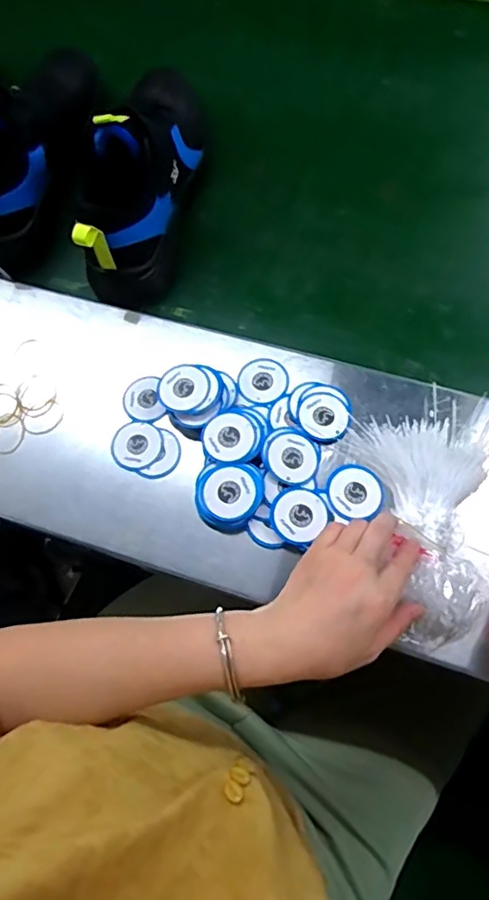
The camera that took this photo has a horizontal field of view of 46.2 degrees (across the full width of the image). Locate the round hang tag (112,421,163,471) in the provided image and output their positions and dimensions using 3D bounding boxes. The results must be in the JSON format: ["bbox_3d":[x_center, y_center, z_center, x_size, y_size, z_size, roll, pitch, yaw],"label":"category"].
[{"bbox_3d":[-0.100,-0.005,0.531,0.046,0.004,0.046,-3,69,7],"label":"round hang tag"}]

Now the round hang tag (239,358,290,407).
[{"bbox_3d":[0.018,-0.065,0.545,0.046,0.004,0.051,-25,68,-2],"label":"round hang tag"}]

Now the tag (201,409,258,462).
[{"bbox_3d":[-0.013,-0.012,0.510,0.048,0.006,0.048,-2,69,4],"label":"tag"}]

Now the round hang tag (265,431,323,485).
[{"bbox_3d":[0.043,0.006,0.505,0.046,0.009,0.046,-3,69,7],"label":"round hang tag"}]

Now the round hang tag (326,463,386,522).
[{"bbox_3d":[0.096,0.037,0.498,0.049,0.004,0.048,-3,69,7],"label":"round hang tag"}]

